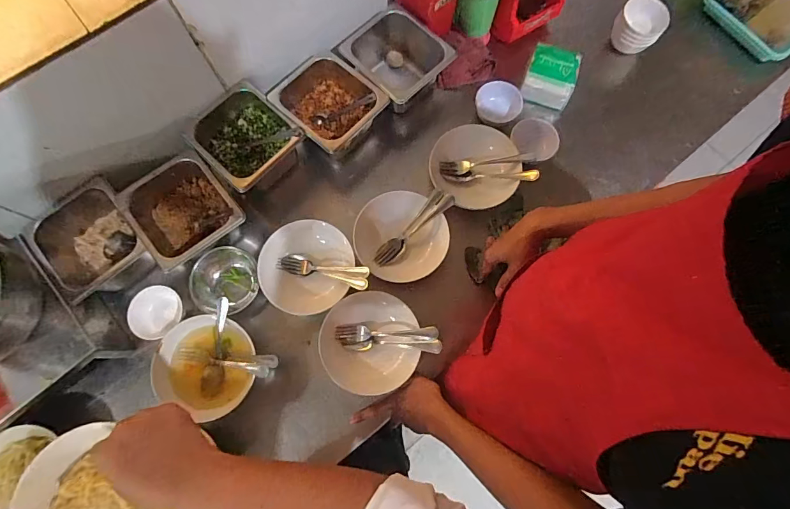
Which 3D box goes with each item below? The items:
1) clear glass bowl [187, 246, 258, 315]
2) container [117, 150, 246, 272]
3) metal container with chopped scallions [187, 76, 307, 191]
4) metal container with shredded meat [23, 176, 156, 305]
[{"bbox_3d":[-0.307,0.047,0.726,0.102,0.066,0.112,0,76,1],"label":"clear glass bowl"},{"bbox_3d":[-0.372,-0.071,0.727,0.159,0.104,0.170,-39,79,-9],"label":"container"},{"bbox_3d":[-0.280,-0.217,0.755,0.153,0.079,0.183,-43,79,-9],"label":"metal container with chopped scallions"},{"bbox_3d":[-0.534,-0.016,0.722,0.164,0.102,0.170,-38,78,-8],"label":"metal container with shredded meat"}]

